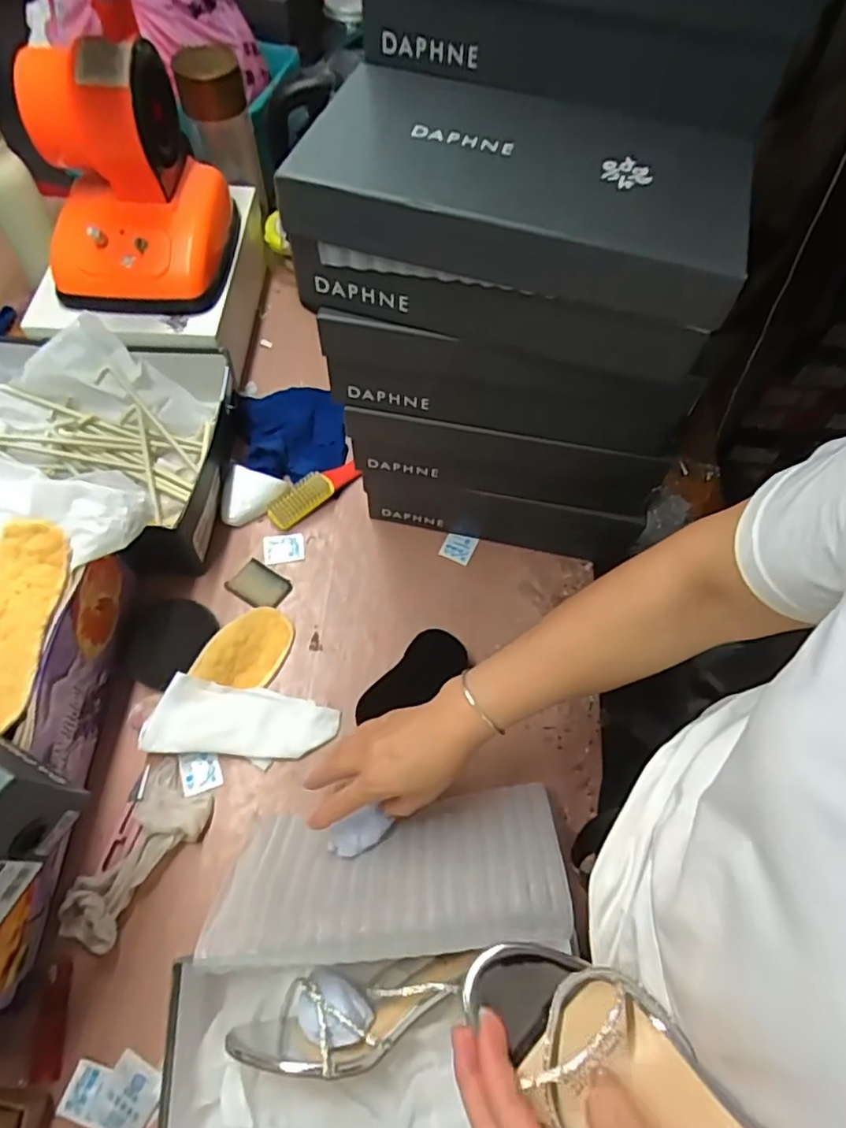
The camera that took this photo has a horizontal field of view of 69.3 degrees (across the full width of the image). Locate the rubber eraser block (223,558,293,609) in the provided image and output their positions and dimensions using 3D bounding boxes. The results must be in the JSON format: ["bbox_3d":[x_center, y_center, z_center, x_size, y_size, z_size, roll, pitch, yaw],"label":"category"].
[{"bbox_3d":[-0.180,0.021,0.672,0.063,0.012,0.046,32,65,13],"label":"rubber eraser block"}]

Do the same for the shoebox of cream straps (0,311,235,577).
[{"bbox_3d":[-0.388,-0.138,0.683,0.335,0.108,0.259,9,62,1],"label":"shoebox of cream straps"}]

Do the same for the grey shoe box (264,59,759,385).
[{"bbox_3d":[0.069,-0.252,0.450,0.288,0.096,0.159,16,62,5],"label":"grey shoe box"}]

